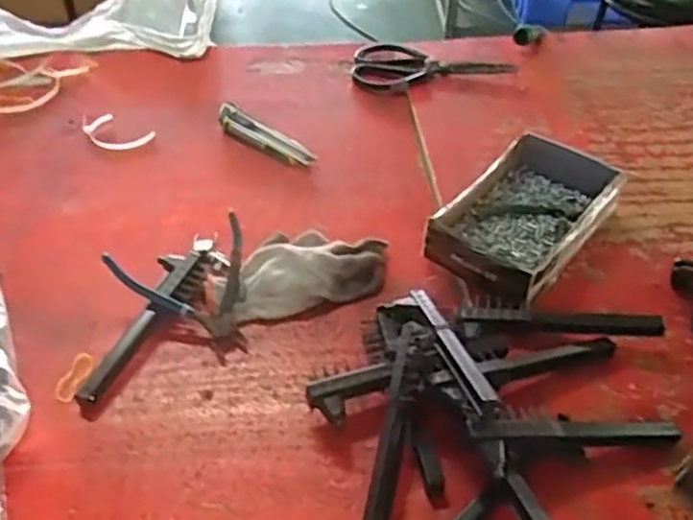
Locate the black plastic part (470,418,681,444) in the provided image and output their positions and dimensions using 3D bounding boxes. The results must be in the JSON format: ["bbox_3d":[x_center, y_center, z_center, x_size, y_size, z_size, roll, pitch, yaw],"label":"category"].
[{"bbox_3d":[0.176,0.131,0.552,0.171,0.019,0.018,5,42,-17],"label":"black plastic part"}]

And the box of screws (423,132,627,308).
[{"bbox_3d":[0.189,-0.048,0.745,0.128,0.052,0.234,30,52,28],"label":"box of screws"}]

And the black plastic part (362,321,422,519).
[{"bbox_3d":[0.038,0.131,0.557,0.022,0.014,0.179,9,61,10],"label":"black plastic part"}]

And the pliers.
[{"bbox_3d":[-0.133,0.013,0.694,0.148,0.042,0.122,28,50,26],"label":"pliers"}]

